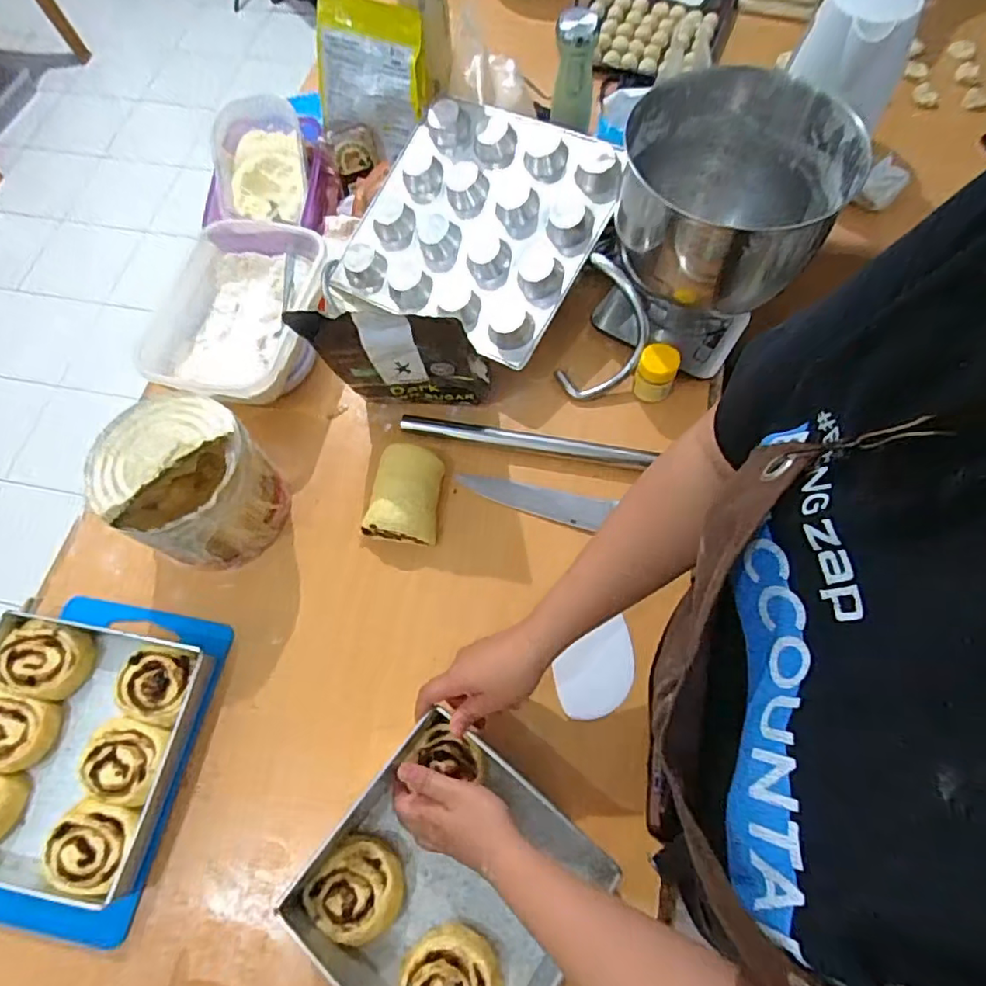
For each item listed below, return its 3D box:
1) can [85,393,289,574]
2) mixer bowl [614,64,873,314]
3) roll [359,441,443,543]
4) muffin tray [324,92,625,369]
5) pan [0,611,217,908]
[{"bbox_3d":[-0.317,-0.006,0.634,0.145,0.136,0.142,-1,66,2],"label":"can"},{"bbox_3d":[0.259,-0.322,0.665,0.213,0.180,0.207,-1,66,2],"label":"mixer bowl"},{"bbox_3d":[-0.100,0.000,0.672,0.081,0.051,0.105,6,67,5],"label":"roll"},{"bbox_3d":[-0.016,-0.343,0.745,0.282,0.036,0.293,28,88,15],"label":"muffin tray"},{"bbox_3d":[-0.427,0.251,0.584,0.232,0.038,0.227,9,67,6],"label":"pan"}]

